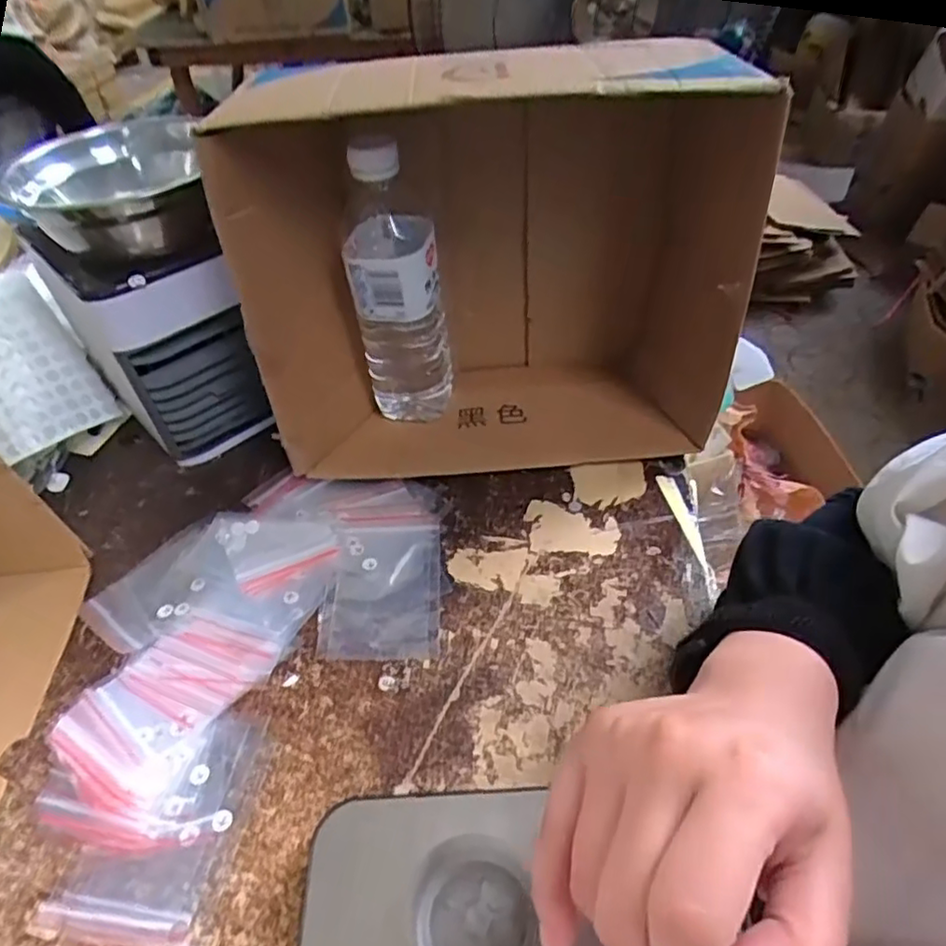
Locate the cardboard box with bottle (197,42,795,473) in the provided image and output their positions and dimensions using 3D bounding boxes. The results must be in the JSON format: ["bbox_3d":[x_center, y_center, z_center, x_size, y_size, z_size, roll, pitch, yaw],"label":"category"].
[{"bbox_3d":[0.026,-0.123,0.462,0.337,0.278,0.124,-4,47,1],"label":"cardboard box with bottle"}]

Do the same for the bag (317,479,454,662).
[{"bbox_3d":[-0.062,0.062,0.449,0.079,0.007,0.142,-7,47,-2],"label":"bag"}]

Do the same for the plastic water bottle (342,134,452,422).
[{"bbox_3d":[-0.056,-0.132,0.485,0.062,0.211,0.069,-7,47,-2],"label":"plastic water bottle"}]

